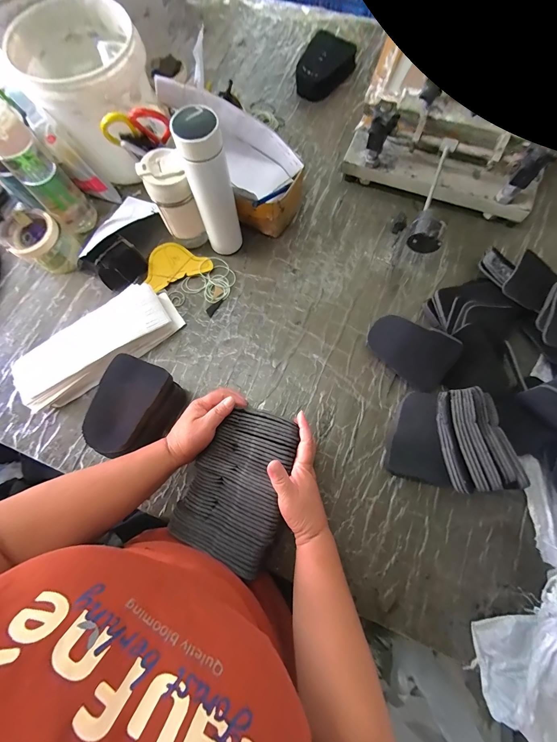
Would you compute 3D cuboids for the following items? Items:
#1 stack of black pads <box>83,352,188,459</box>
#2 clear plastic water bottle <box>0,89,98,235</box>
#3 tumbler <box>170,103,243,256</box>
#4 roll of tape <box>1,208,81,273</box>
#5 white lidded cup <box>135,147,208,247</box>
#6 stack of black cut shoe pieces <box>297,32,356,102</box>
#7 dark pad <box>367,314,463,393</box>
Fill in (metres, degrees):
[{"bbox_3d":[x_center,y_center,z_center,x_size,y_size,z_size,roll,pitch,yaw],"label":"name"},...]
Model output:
[{"bbox_3d":[-0.223,0.061,0.470,0.110,0.085,0.140,21,77,6],"label":"stack of black pads"},{"bbox_3d":[-0.425,-0.352,0.525,0.074,0.226,0.077,-41,79,-8],"label":"clear plastic water bottle"},{"bbox_3d":[-0.108,-0.293,0.484,0.062,0.232,0.064,0,76,1],"label":"tumbler"},{"bbox_3d":[-0.447,-0.244,0.558,0.093,0.076,0.093,0,76,1],"label":"roll of tape"},{"bbox_3d":[-0.182,-0.305,0.523,0.070,0.151,0.068,0,76,1],"label":"white lidded cup"},{"bbox_3d":[0.108,-0.710,0.681,0.110,0.052,0.147,25,78,7],"label":"stack of black cut shoe pieces"},{"bbox_3d":[0.220,-0.034,0.494,0.136,0.008,0.092,32,114,14],"label":"dark pad"}]

